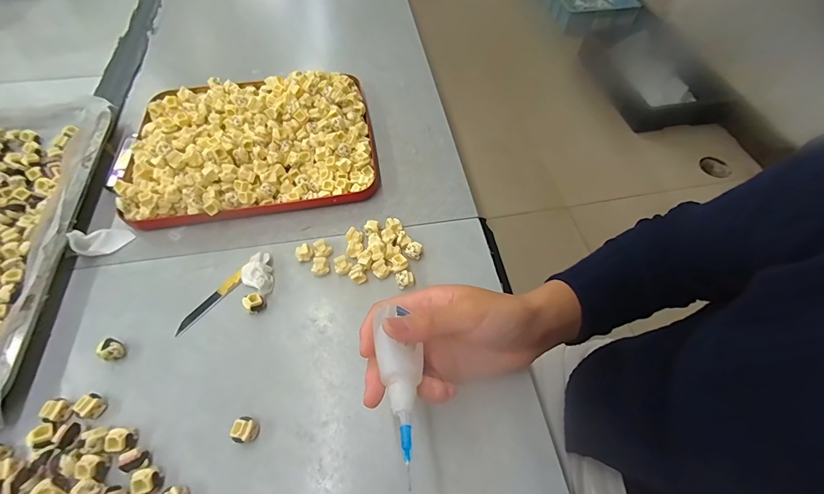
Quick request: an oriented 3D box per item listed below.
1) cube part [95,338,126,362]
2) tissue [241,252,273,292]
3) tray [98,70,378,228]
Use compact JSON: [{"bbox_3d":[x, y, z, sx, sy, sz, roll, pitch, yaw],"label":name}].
[{"bbox_3d":[-0.233,0.080,0.286,0.016,0.016,0.016,14,59,8],"label":"cube part"},{"bbox_3d":[-0.138,0.024,0.325,0.026,0.016,0.037,-14,59,-9],"label":"tissue"},{"bbox_3d":[-0.177,-0.122,0.394,0.259,0.035,0.202,-10,59,-7],"label":"tray"}]

